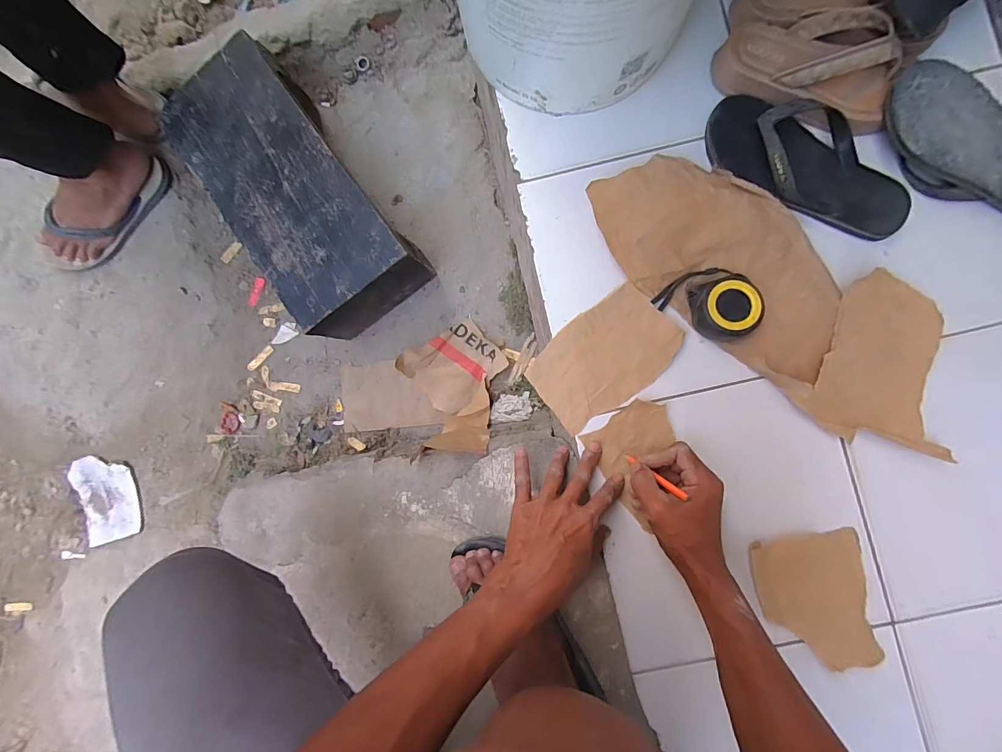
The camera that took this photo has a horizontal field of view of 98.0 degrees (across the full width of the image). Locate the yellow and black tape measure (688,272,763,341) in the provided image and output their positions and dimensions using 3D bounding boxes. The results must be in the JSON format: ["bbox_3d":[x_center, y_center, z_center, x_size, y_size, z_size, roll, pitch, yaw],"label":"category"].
[{"bbox_3d":[0.258,-0.078,0.500,0.069,0.035,0.076,-15,86,1],"label":"yellow and black tape measure"}]

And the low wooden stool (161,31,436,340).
[{"bbox_3d":[-0.321,-0.281,0.696,0.205,0.140,0.423,-37,86,0],"label":"low wooden stool"}]

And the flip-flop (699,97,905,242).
[{"bbox_3d":[0.363,-0.248,0.505,0.251,0.045,0.107,26,88,3],"label":"flip-flop"}]

